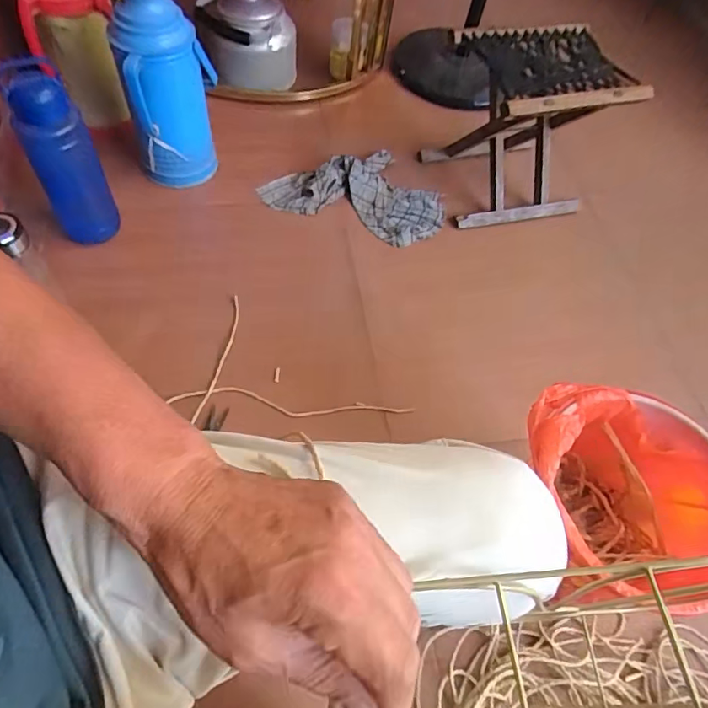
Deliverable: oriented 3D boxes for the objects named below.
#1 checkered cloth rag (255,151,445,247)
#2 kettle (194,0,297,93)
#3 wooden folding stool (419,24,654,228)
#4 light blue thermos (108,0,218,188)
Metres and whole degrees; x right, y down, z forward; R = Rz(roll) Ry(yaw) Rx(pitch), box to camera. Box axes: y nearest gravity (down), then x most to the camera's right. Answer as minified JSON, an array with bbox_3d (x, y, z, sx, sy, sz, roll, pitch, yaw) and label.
[{"bbox_3d":[0.011,-0.368,1.112,0.388,0.052,0.224,18,58,4],"label":"checkered cloth rag"},{"bbox_3d":[-0.260,-0.755,1.233,0.212,0.199,0.187,-15,62,-15],"label":"kettle"},{"bbox_3d":[0.353,-0.472,1.059,0.306,0.284,0.241,-13,61,-14],"label":"wooden folding stool"},{"bbox_3d":[-0.347,-0.489,0.958,0.147,0.383,0.127,2,59,-5],"label":"light blue thermos"}]

